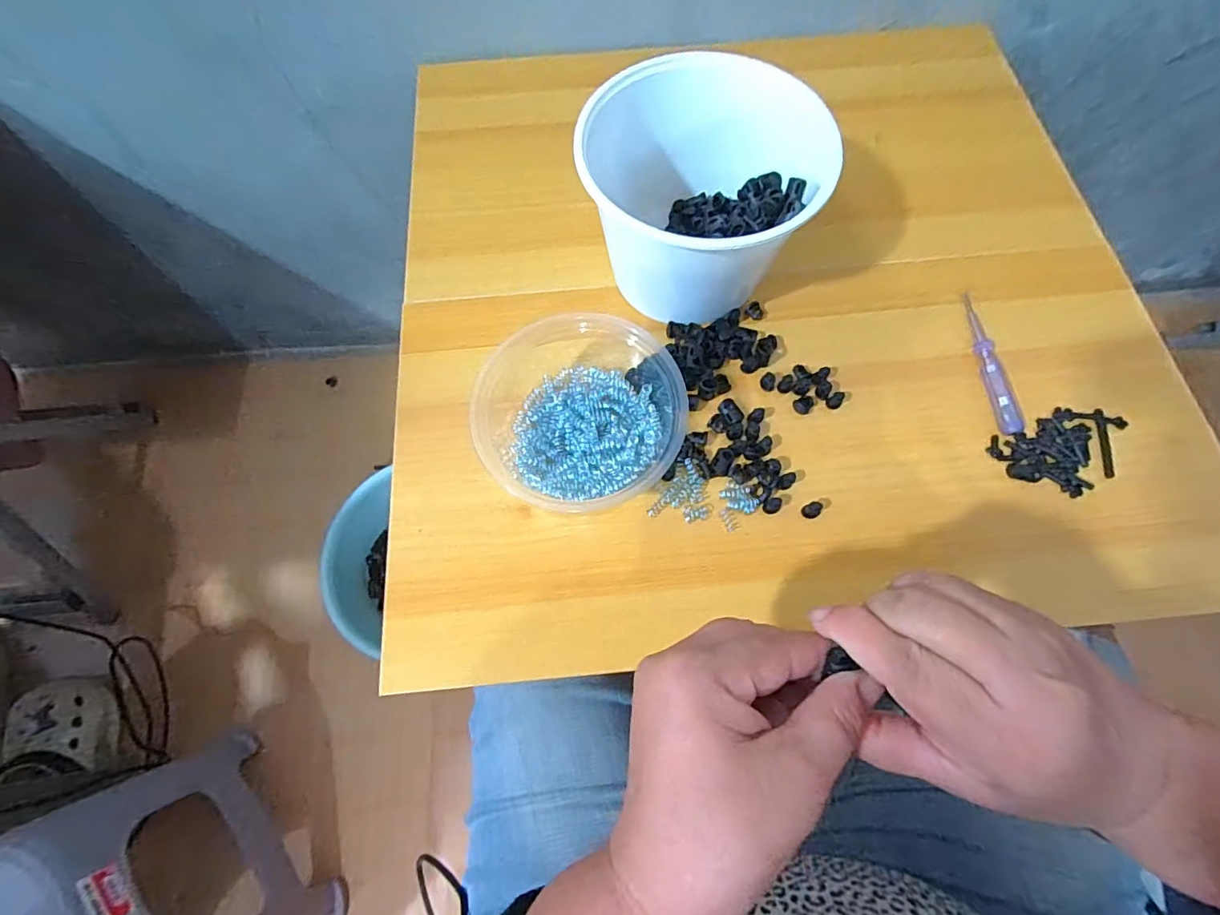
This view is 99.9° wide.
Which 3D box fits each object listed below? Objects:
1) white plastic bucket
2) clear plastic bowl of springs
[{"bbox_3d":[0.064,-0.181,0.375,0.154,0.115,0.148,0,71,1],"label":"white plastic bucket"},{"bbox_3d":[-0.023,-0.031,0.347,0.128,0.057,0.137,0,71,1],"label":"clear plastic bowl of springs"}]

